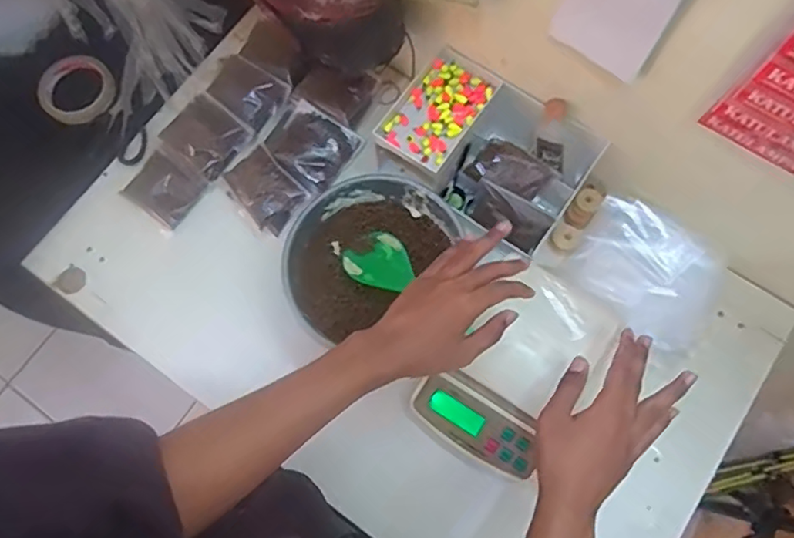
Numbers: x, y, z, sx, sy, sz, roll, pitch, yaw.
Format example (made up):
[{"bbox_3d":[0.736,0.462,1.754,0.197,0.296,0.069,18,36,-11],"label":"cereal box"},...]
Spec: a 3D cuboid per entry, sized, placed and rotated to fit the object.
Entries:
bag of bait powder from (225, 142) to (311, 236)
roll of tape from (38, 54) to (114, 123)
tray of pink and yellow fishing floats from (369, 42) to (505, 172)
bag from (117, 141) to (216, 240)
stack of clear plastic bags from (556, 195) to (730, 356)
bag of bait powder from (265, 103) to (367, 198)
[{"bbox_3d":[-0.164,-0.101,0.709,0.069,0.029,0.104,-41,78,-10],"label":"bag of bait powder"},{"bbox_3d":[-0.433,-0.244,0.776,0.097,0.021,0.092,0,74,0],"label":"roll of tape"},{"bbox_3d":[0.052,-0.191,0.670,0.090,0.026,0.142,37,78,10],"label":"tray of pink and yellow fishing floats"},{"bbox_3d":[-0.295,-0.103,0.738,0.089,0.020,0.083,40,78,11],"label":"bag"},{"bbox_3d":[0.300,0.001,0.670,0.172,0.049,0.130,34,77,9],"label":"stack of clear plastic bags"},{"bbox_3d":[-0.114,-0.157,0.734,0.107,0.028,0.099,34,77,9],"label":"bag of bait powder"}]

